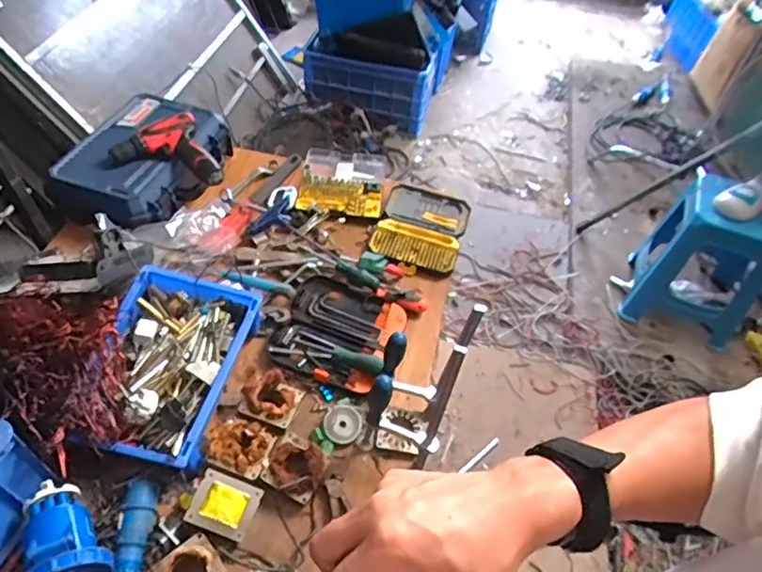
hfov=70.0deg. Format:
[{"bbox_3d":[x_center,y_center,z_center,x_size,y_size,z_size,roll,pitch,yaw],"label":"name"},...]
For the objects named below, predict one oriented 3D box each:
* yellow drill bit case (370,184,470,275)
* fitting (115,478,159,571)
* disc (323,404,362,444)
[{"bbox_3d":[0.089,-0.130,1.197,0.187,0.029,0.240,15,51,8],"label":"yellow drill bit case"},{"bbox_3d":[-0.336,0.334,0.752,0.044,0.041,0.133,-2,50,-6],"label":"fitting"},{"bbox_3d":[-0.064,0.224,0.898,0.061,0.012,0.065,2,50,-3],"label":"disc"}]

